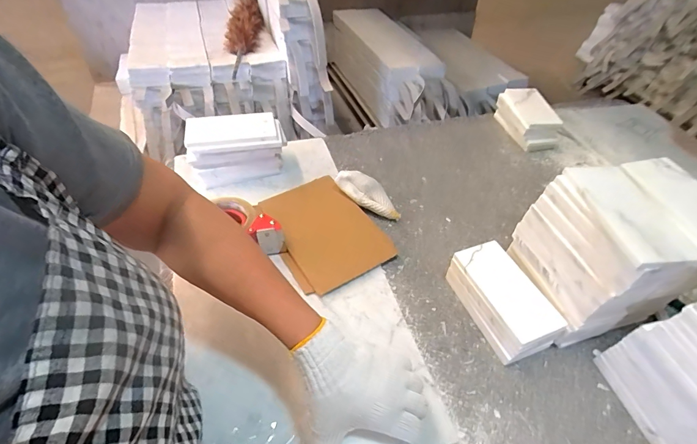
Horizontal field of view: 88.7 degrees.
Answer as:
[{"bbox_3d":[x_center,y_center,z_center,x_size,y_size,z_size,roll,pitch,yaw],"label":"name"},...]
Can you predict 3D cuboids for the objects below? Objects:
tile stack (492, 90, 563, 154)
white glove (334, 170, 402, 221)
[{"bbox_3d":[0.408,-0.236,0.819,0.092,0.076,0.162,2,46,-5],"label":"tile stack"},{"bbox_3d":[0.038,-0.050,0.628,0.128,0.030,0.044,37,51,3],"label":"white glove"}]

